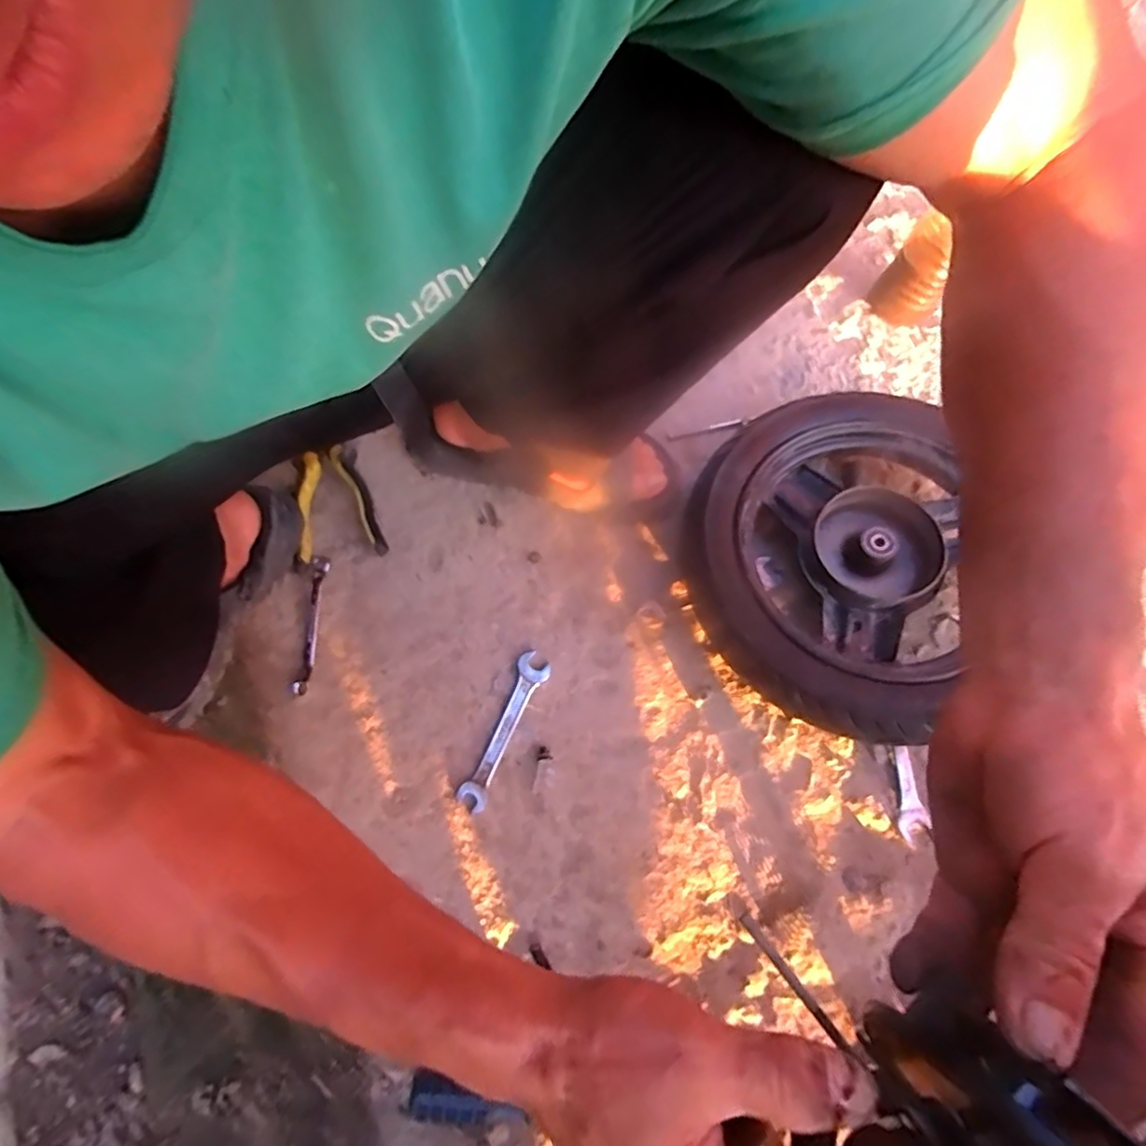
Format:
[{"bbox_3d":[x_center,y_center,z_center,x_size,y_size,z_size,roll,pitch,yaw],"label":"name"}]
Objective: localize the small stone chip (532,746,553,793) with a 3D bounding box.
[{"bbox_3d":[-0.028,0.180,0.541,0.013,0.006,0.040,8,67,1],"label":"small stone chip"}]

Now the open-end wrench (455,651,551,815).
[{"bbox_3d":[-0.063,0.147,0.556,0.030,0.013,0.150,22,68,7],"label":"open-end wrench"}]

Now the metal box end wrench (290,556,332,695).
[{"bbox_3d":[-0.257,0.049,0.579,0.018,0.013,0.139,0,68,-2],"label":"metal box end wrench"}]

